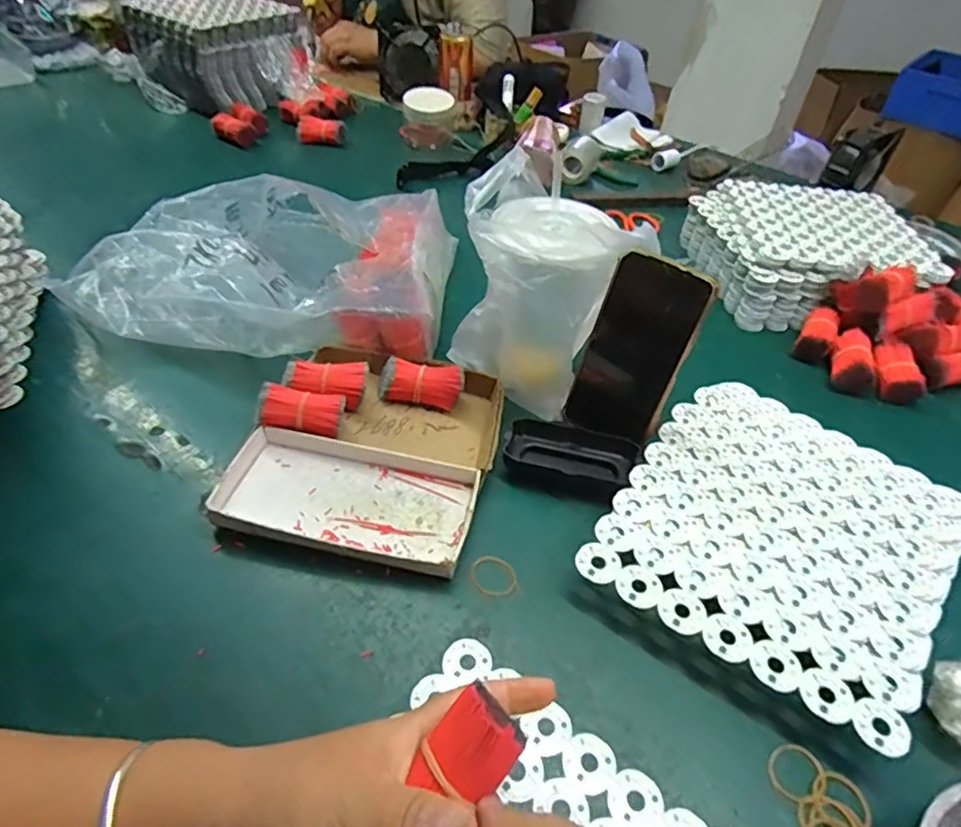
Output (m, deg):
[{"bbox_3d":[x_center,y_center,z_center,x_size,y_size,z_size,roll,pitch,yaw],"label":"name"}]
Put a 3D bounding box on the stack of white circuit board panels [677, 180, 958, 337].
[{"bbox_3d":[0.410,-0.212,0.756,0.248,0.069,0.231,0,45,-6],"label":"stack of white circuit board panels"}]

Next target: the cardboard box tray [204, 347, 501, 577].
[{"bbox_3d":[-0.089,0.025,0.503,0.190,0.029,0.207,12,45,6],"label":"cardboard box tray"}]

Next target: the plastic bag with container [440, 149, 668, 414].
[{"bbox_3d":[0.052,-0.100,0.533,0.120,0.186,0.158,-30,54,-32],"label":"plastic bag with container"}]

